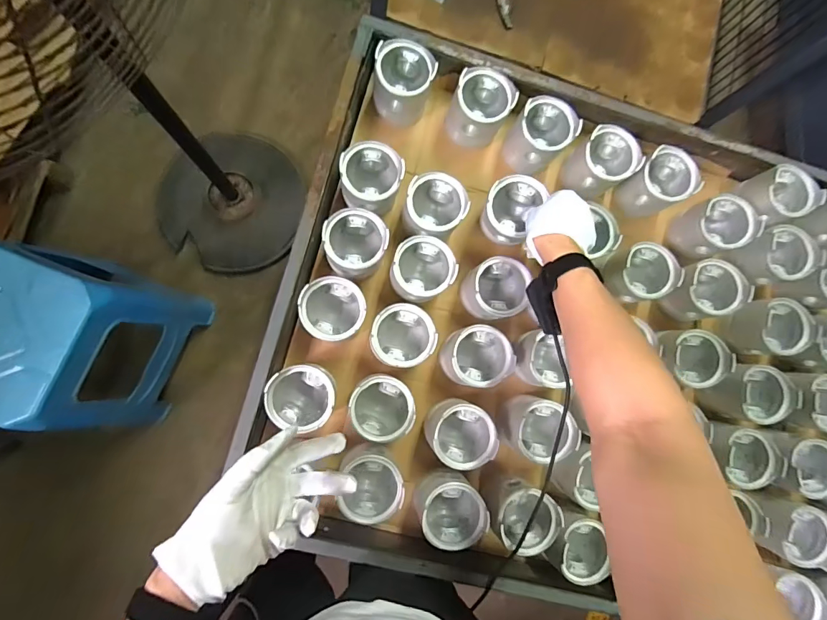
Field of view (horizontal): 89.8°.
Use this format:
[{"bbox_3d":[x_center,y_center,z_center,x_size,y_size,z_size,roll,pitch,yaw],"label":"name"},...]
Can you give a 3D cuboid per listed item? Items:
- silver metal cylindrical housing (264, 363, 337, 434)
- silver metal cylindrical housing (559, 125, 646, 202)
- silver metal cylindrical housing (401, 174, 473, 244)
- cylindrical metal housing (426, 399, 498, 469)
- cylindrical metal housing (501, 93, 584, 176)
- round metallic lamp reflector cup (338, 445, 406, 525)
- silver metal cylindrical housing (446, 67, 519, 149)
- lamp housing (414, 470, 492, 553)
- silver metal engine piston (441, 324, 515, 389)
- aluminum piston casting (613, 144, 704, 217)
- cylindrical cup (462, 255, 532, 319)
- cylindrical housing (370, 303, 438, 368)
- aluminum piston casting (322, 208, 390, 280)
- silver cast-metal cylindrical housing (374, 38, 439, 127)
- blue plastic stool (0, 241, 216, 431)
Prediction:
[{"bbox_3d":[-0.148,0.114,0.562,0.083,0.089,0.076,1,85,-8],"label":"silver metal cylindrical housing"},{"bbox_3d":[0.293,-0.231,0.658,0.088,0.092,0.086,1,85,-8],"label":"silver metal cylindrical housing"},{"bbox_3d":[0.027,-0.145,0.621,0.084,0.098,0.083,1,85,-8],"label":"silver metal cylindrical housing"},{"bbox_3d":[0.064,0.171,0.581,0.083,0.075,0.084,1,85,-8],"label":"cylindrical metal housing"},{"bbox_3d":[0.191,-0.270,0.643,0.087,0.081,0.081,1,85,-8],"label":"cylindrical metal housing"},{"bbox_3d":[-0.058,0.227,0.555,0.078,0.069,0.084,-14,87,-9],"label":"round metallic lamp reflector cup"},{"bbox_3d":[0.101,-0.311,0.644,0.088,0.083,0.082,1,85,-8],"label":"silver metal cylindrical housing"},{"bbox_3d":[0.049,0.269,0.570,0.084,0.083,0.085,-22,89,-9],"label":"lamp housing"},{"bbox_3d":[0.091,0.066,0.597,0.083,0.074,0.081,1,85,-8],"label":"silver metal engine piston"},{"bbox_3d":[0.387,-0.204,0.668,0.080,0.093,0.082,1,85,-8],"label":"aluminum piston casting"},{"bbox_3d":[0.120,-0.031,0.606,0.086,0.073,0.082,1,85,-8],"label":"cylindrical cup"},{"bbox_3d":[-0.018,0.036,0.583,0.083,0.073,0.082,1,85,-8],"label":"cylindrical housing"},{"bbox_3d":[-0.083,-0.092,0.589,0.084,0.076,0.085,1,85,-8],"label":"aluminum piston casting"},{"bbox_3d":[-0.018,-0.342,0.629,0.087,0.086,0.078,18,83,-6],"label":"silver cast-metal cylindrical housing"},{"bbox_3d":[-0.746,0.061,0.919,0.317,0.413,0.321,24,83,-5],"label":"blue plastic stool"}]

